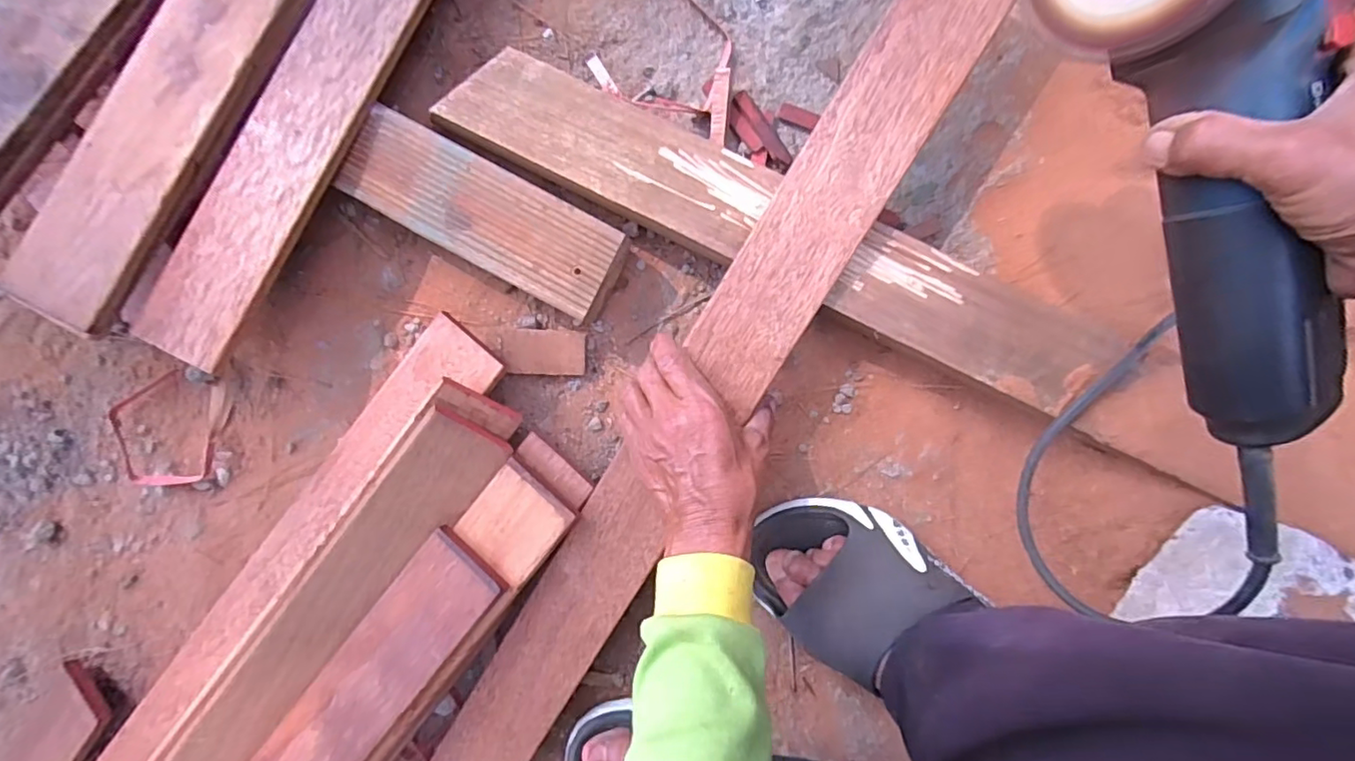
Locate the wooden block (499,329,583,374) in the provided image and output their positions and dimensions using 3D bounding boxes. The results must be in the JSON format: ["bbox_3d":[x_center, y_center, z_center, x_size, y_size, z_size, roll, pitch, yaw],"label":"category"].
[{"bbox_3d":[-0.103,-0.022,0.453,0.061,0.022,0.033,2,90,4],"label":"wooden block"}]

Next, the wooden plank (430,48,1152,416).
[{"bbox_3d":[0.073,-0.111,0.416,0.478,0.040,0.087,26,89,3],"label":"wooden plank"}]

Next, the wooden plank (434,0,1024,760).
[{"bbox_3d":[-0.020,0.088,0.425,0.070,0.031,0.859,32,98,3],"label":"wooden plank"}]

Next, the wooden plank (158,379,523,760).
[{"bbox_3d":[-0.251,0.163,0.416,0.066,0.044,0.379,39,90,-2],"label":"wooden plank"}]

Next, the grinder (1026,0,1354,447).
[{"bbox_3d":[0.242,-0.110,0.250,0.082,0.083,0.277,-23,102,4],"label":"grinder"}]

